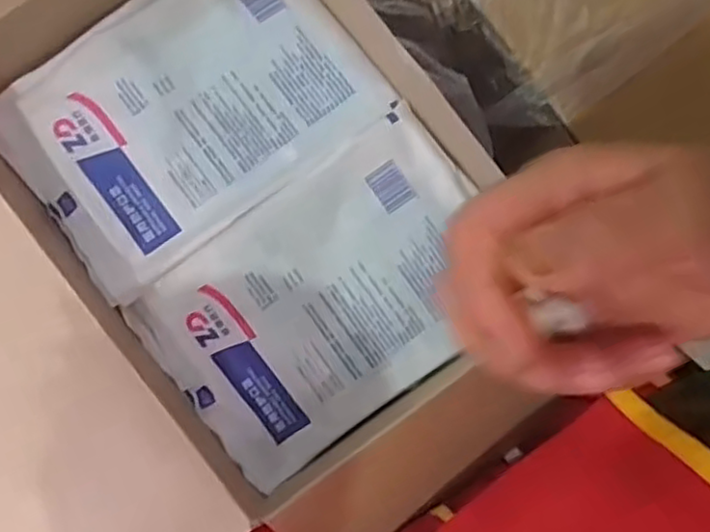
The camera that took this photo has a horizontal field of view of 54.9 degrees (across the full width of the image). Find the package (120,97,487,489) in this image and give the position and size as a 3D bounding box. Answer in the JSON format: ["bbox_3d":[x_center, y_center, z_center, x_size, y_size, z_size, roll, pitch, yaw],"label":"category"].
[{"bbox_3d":[-0.011,0.016,0.371,0.187,0.009,0.128,-38,93,-3],"label":"package"}]

